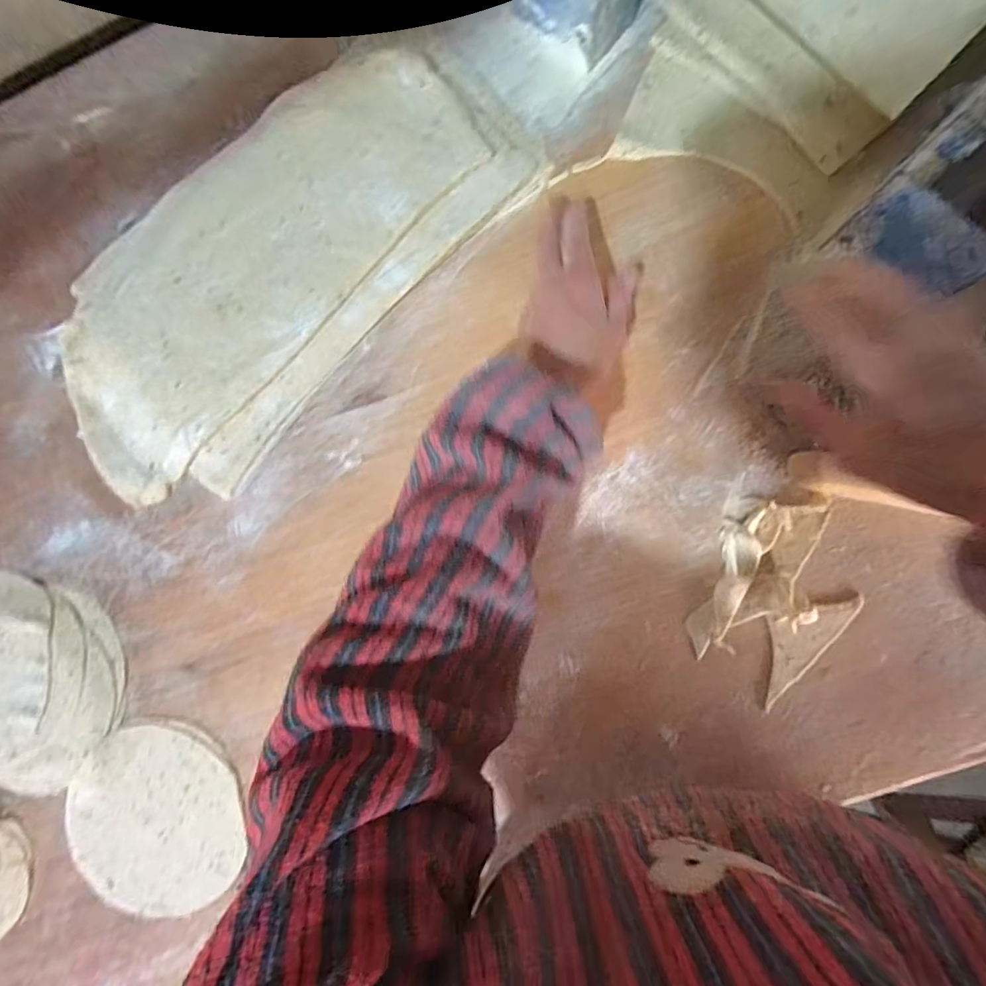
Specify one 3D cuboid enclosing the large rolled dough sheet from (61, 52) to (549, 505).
[{"bbox_3d":[-0.180,-0.177,0.405,0.406,0.030,0.192,-44,86,4],"label":"large rolled dough sheet"}]

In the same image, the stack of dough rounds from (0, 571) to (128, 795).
[{"bbox_3d":[-0.410,0.160,0.433,0.185,0.019,0.168,22,93,5],"label":"stack of dough rounds"}]

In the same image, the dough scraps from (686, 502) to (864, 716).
[{"bbox_3d":[0.212,0.077,0.368,0.104,0.023,0.138,17,92,6],"label":"dough scraps"}]

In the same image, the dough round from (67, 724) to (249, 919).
[{"bbox_3d":[-0.288,0.275,0.429,0.144,0.006,0.154,0,90,6],"label":"dough round"}]

